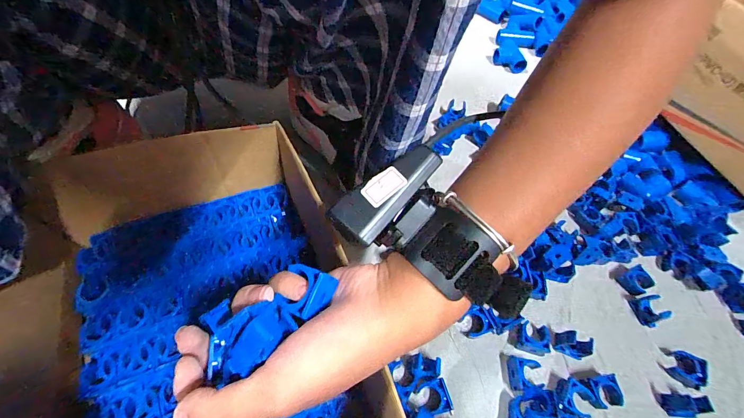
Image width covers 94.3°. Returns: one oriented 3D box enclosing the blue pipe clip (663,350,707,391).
[{"bbox_3d":[0.302,0.153,0.329,0.027,0.017,0.030,41,57,21],"label":"blue pipe clip"}]

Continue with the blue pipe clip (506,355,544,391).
[{"bbox_3d":[0.140,0.151,0.317,0.027,0.013,0.028,6,52,-4],"label":"blue pipe clip"}]

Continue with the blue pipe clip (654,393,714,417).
[{"bbox_3d":[0.278,0.174,0.306,0.029,0.020,0.020,2,52,-8],"label":"blue pipe clip"}]

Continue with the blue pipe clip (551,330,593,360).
[{"bbox_3d":[0.193,0.130,0.330,0.029,0.022,0.016,18,52,5],"label":"blue pipe clip"}]

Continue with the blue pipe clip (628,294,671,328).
[{"bbox_3d":[0.287,0.103,0.356,0.016,0.021,0.032,-8,54,-15],"label":"blue pipe clip"}]

